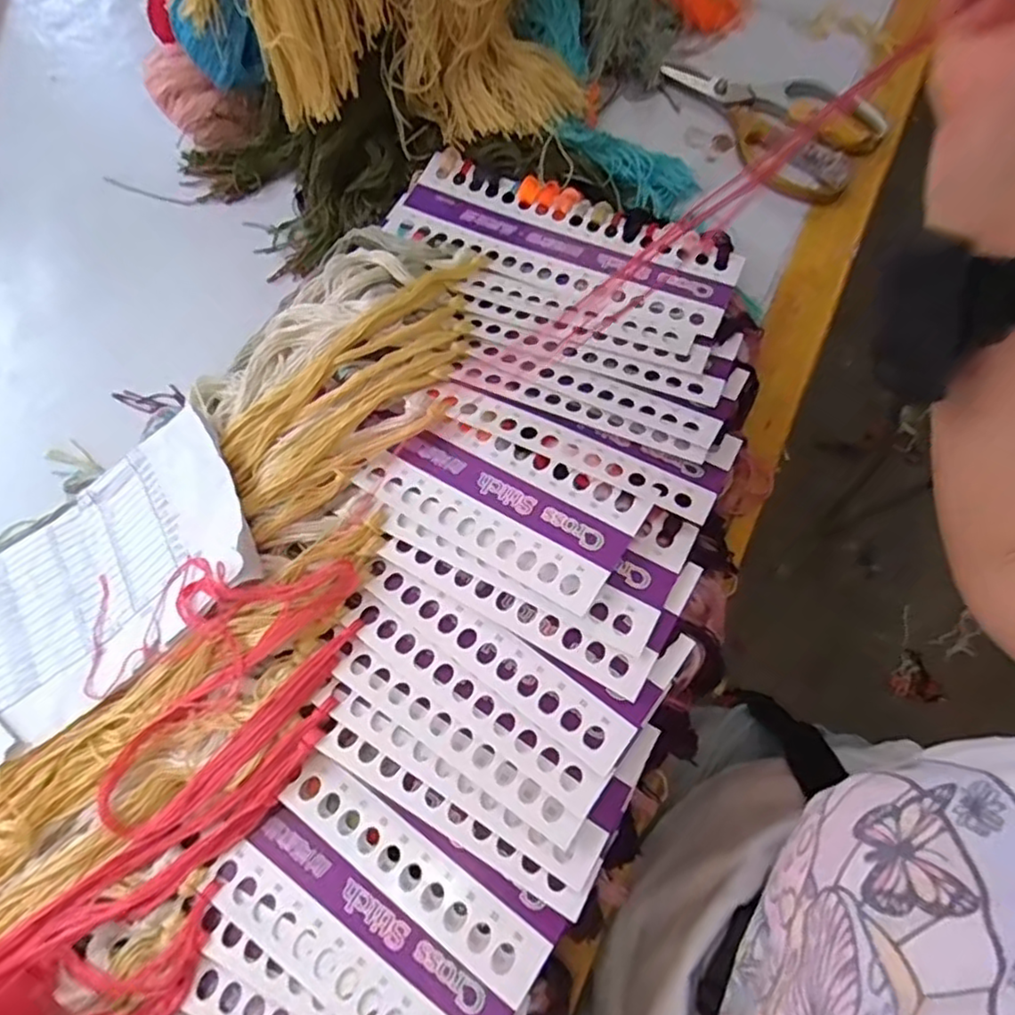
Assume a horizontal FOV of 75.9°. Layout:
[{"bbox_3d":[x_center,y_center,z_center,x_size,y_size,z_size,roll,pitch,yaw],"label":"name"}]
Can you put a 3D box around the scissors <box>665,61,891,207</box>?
[{"bbox_3d":[0.208,-0.317,0.517,0.168,0.013,0.110,36,77,9],"label":"scissors"}]

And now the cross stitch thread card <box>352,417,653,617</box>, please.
[{"bbox_3d":[-0.007,-0.007,0.369,0.155,0.010,0.072,27,69,20],"label":"cross stitch thread card"}]

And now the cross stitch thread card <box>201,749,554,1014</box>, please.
[{"bbox_3d":[-0.064,0.192,0.307,0.150,0.011,0.081,30,81,19],"label":"cross stitch thread card"}]

